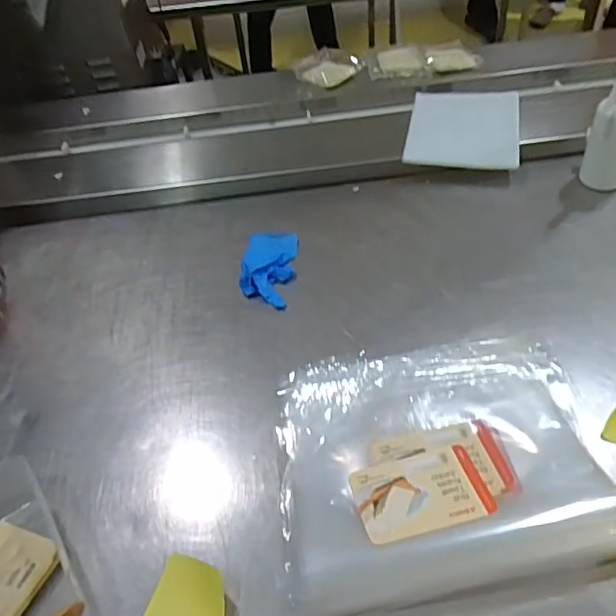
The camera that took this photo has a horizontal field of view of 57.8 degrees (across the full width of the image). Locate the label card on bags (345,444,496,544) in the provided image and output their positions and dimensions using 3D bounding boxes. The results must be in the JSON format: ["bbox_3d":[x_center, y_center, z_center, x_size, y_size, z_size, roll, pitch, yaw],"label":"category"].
[{"bbox_3d":[0.113,0.186,0.567,0.129,0.004,0.082,-13,41,-6],"label":"label card on bags"}]

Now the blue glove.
[{"bbox_3d":[-0.061,-0.068,0.869,0.081,0.024,0.162,-1,47,6],"label":"blue glove"}]

